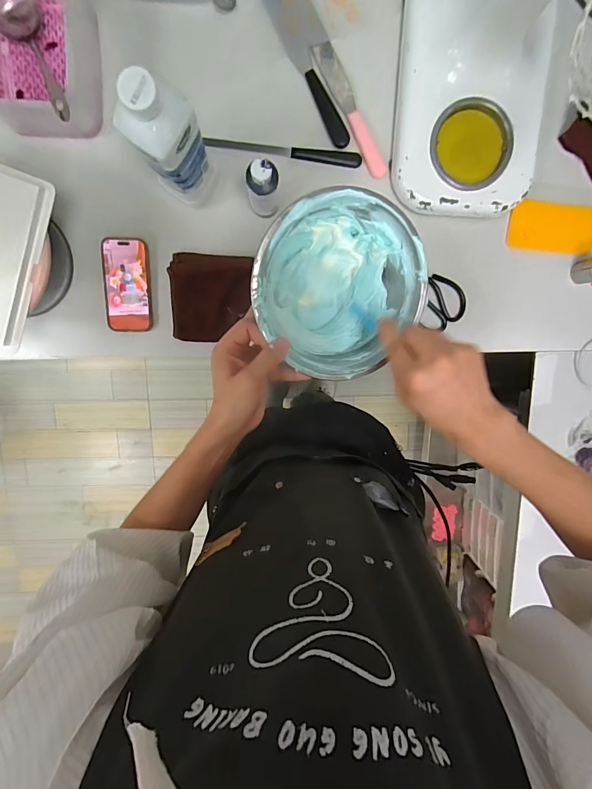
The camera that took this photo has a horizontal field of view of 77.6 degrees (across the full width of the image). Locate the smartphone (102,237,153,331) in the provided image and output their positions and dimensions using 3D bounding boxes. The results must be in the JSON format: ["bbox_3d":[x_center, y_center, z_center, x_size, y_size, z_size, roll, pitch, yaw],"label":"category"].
[{"bbox_3d":[-0.285,-0.185,0.622,0.072,0.015,0.151,2,99,-3],"label":"smartphone"}]

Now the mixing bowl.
[{"bbox_3d":[0.050,-0.116,0.411,0.184,0.077,0.182,0,99,-3],"label":"mixing bowl"}]

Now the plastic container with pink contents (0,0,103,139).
[{"bbox_3d":[-0.375,-0.489,0.519,0.151,0.106,0.215,3,99,-3],"label":"plastic container with pink contents"}]

